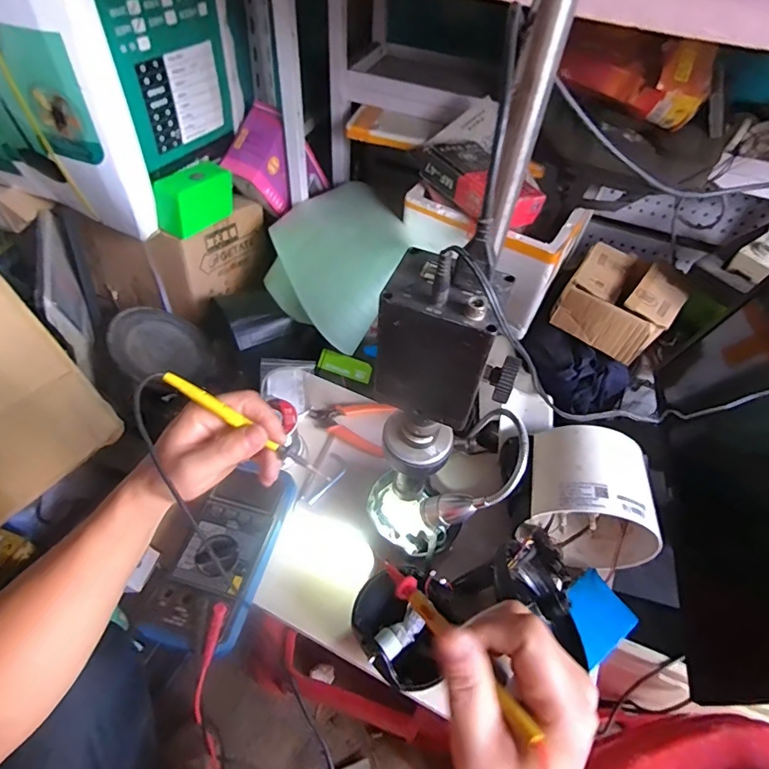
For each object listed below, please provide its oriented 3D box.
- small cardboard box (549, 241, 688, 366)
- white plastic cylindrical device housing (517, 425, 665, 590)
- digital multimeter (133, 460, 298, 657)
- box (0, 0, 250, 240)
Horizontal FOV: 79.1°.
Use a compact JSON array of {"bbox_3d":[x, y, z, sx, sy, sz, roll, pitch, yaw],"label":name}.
[{"bbox_3d":[0.507,-0.181,1.001,0.208,0.102,0.241,32,54,21],"label":"small cardboard box"},{"bbox_3d":[0.222,0.126,0.515,0.132,0.138,0.105,12,49,6],"label":"white plastic cylindrical device housing"},{"bbox_3d":[-0.170,0.181,0.500,0.089,0.054,0.185,14,49,7],"label":"digital multimeter"},{"bbox_3d":[-0.561,-0.620,0.869,0.470,0.464,0.422,23,51,14],"label":"box"}]

